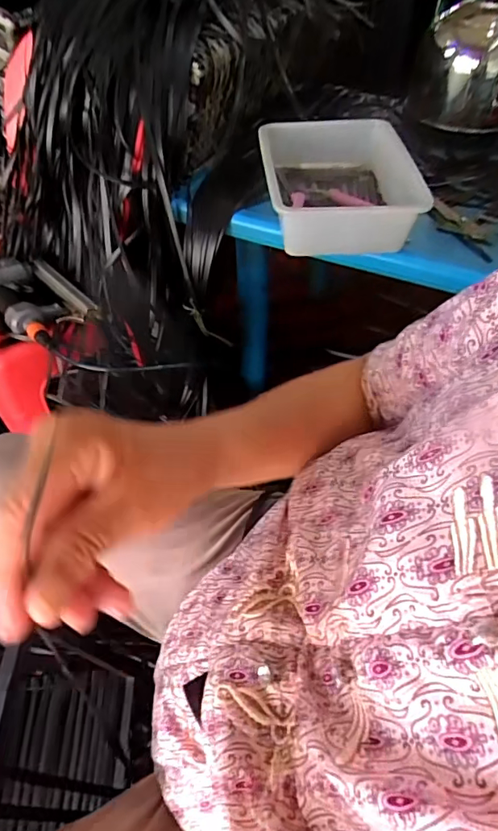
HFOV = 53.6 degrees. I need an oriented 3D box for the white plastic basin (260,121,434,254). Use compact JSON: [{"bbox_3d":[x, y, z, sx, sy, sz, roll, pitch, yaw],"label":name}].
[{"bbox_3d":[0.132,-0.337,0.730,0.207,0.086,0.273,-1,53,-4],"label":"white plastic basin"}]

